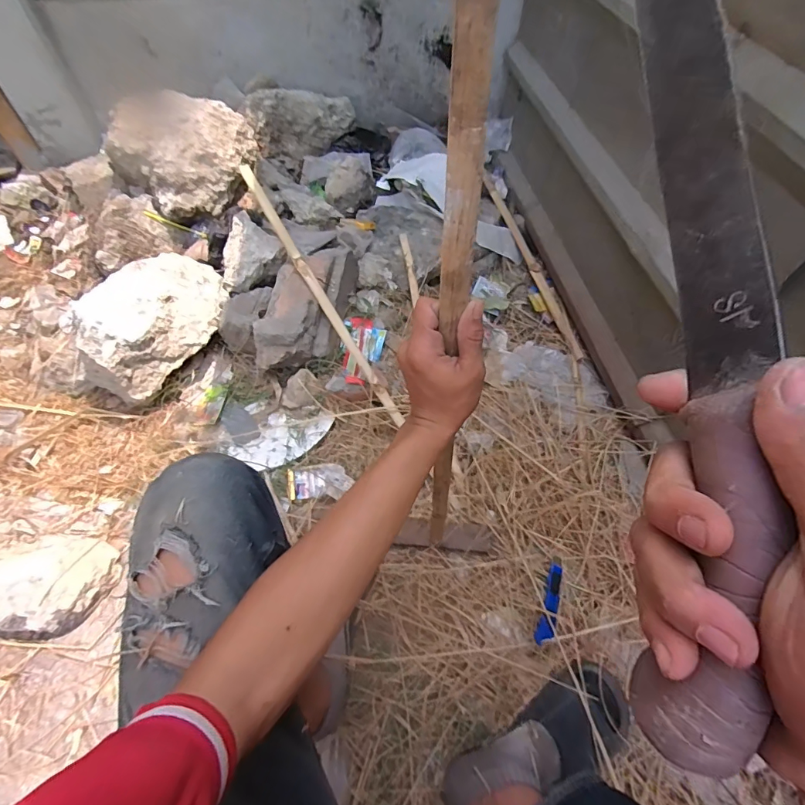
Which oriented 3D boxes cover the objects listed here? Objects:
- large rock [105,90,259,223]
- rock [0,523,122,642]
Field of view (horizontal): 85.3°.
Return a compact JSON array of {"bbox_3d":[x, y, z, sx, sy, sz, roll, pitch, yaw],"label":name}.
[{"bbox_3d":[-0.568,-0.676,1.144,0.285,0.240,0.296,0,58,0],"label":"large rock"},{"bbox_3d":[-0.682,0.327,0.772,0.284,0.103,0.204,7,58,4],"label":"rock"}]

